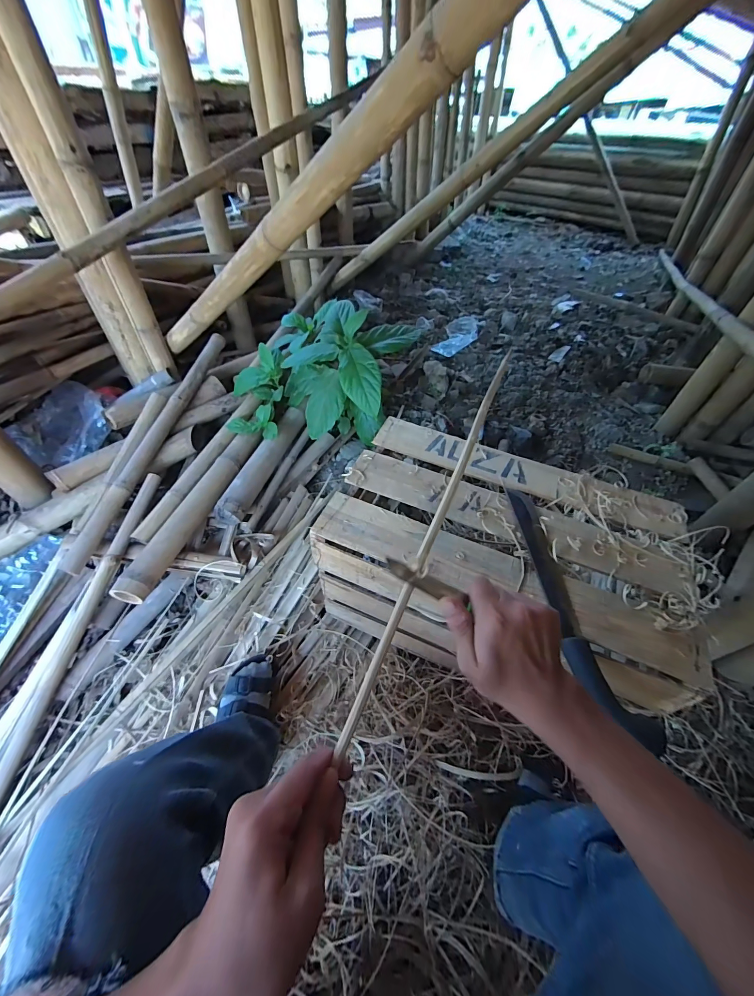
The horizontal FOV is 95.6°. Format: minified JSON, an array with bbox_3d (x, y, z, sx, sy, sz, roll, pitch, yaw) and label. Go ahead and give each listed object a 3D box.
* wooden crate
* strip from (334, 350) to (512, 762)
[{"bbox_3d":[0.206,0.134,0.708,0.578,0.347,0.359,20,52,11],"label":"wooden crate"},{"bbox_3d":[0.060,0.014,0.320,0.012,0.012,0.410,22,70,13],"label":"strip"}]

